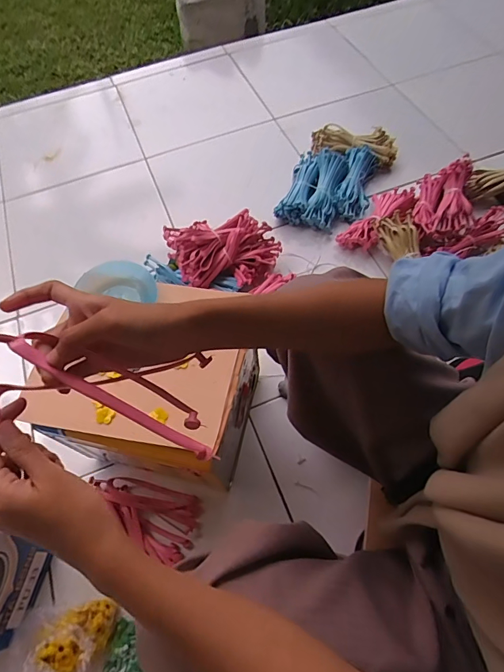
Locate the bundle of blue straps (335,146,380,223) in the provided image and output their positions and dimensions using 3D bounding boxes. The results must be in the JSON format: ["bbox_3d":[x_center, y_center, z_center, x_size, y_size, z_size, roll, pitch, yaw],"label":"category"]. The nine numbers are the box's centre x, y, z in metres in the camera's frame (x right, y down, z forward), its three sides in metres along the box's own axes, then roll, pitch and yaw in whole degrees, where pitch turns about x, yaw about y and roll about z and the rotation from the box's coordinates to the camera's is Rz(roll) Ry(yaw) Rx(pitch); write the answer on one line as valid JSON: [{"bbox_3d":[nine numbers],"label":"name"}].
[{"bbox_3d":[0.254,-0.372,0.984,0.084,0.049,0.198,17,74,8],"label":"bundle of blue straps"}]

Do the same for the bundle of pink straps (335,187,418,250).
[{"bbox_3d":[0.291,-0.275,0.935,0.097,0.069,0.209,35,69,20],"label":"bundle of pink straps"}]

